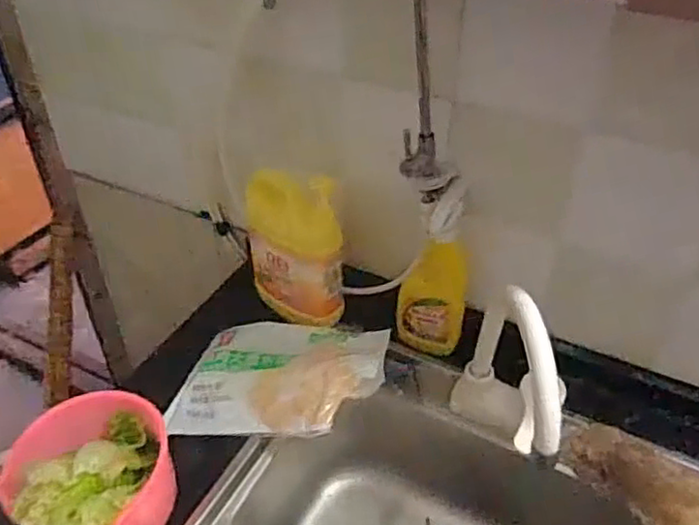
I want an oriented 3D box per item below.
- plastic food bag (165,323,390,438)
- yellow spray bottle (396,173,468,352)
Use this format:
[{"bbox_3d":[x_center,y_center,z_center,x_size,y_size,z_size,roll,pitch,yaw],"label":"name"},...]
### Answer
[{"bbox_3d":[-0.089,0.140,0.818,0.263,0.067,0.160,3,39,5],"label":"plastic food bag"},{"bbox_3d":[0.109,0.014,0.842,0.089,0.235,0.059,4,39,6],"label":"yellow spray bottle"}]

